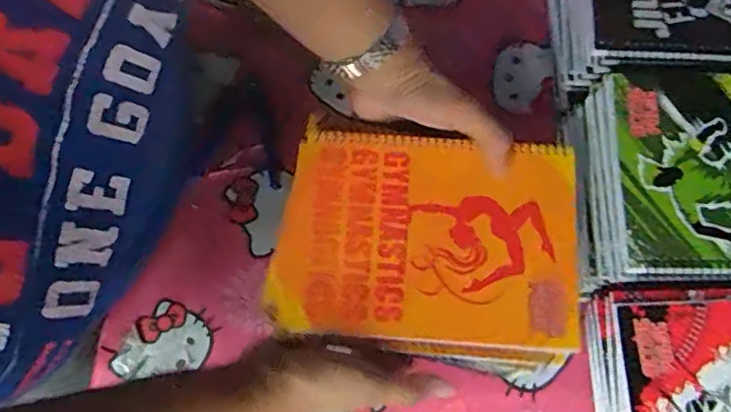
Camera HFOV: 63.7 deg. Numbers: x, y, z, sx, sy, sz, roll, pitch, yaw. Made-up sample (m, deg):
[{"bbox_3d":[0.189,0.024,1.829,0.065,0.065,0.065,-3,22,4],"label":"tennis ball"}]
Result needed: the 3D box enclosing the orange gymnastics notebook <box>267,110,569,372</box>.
[{"bbox_3d":[0.043,0.027,0.420,0.209,0.011,0.157,7,77,2],"label":"orange gymnastics notebook"}]

